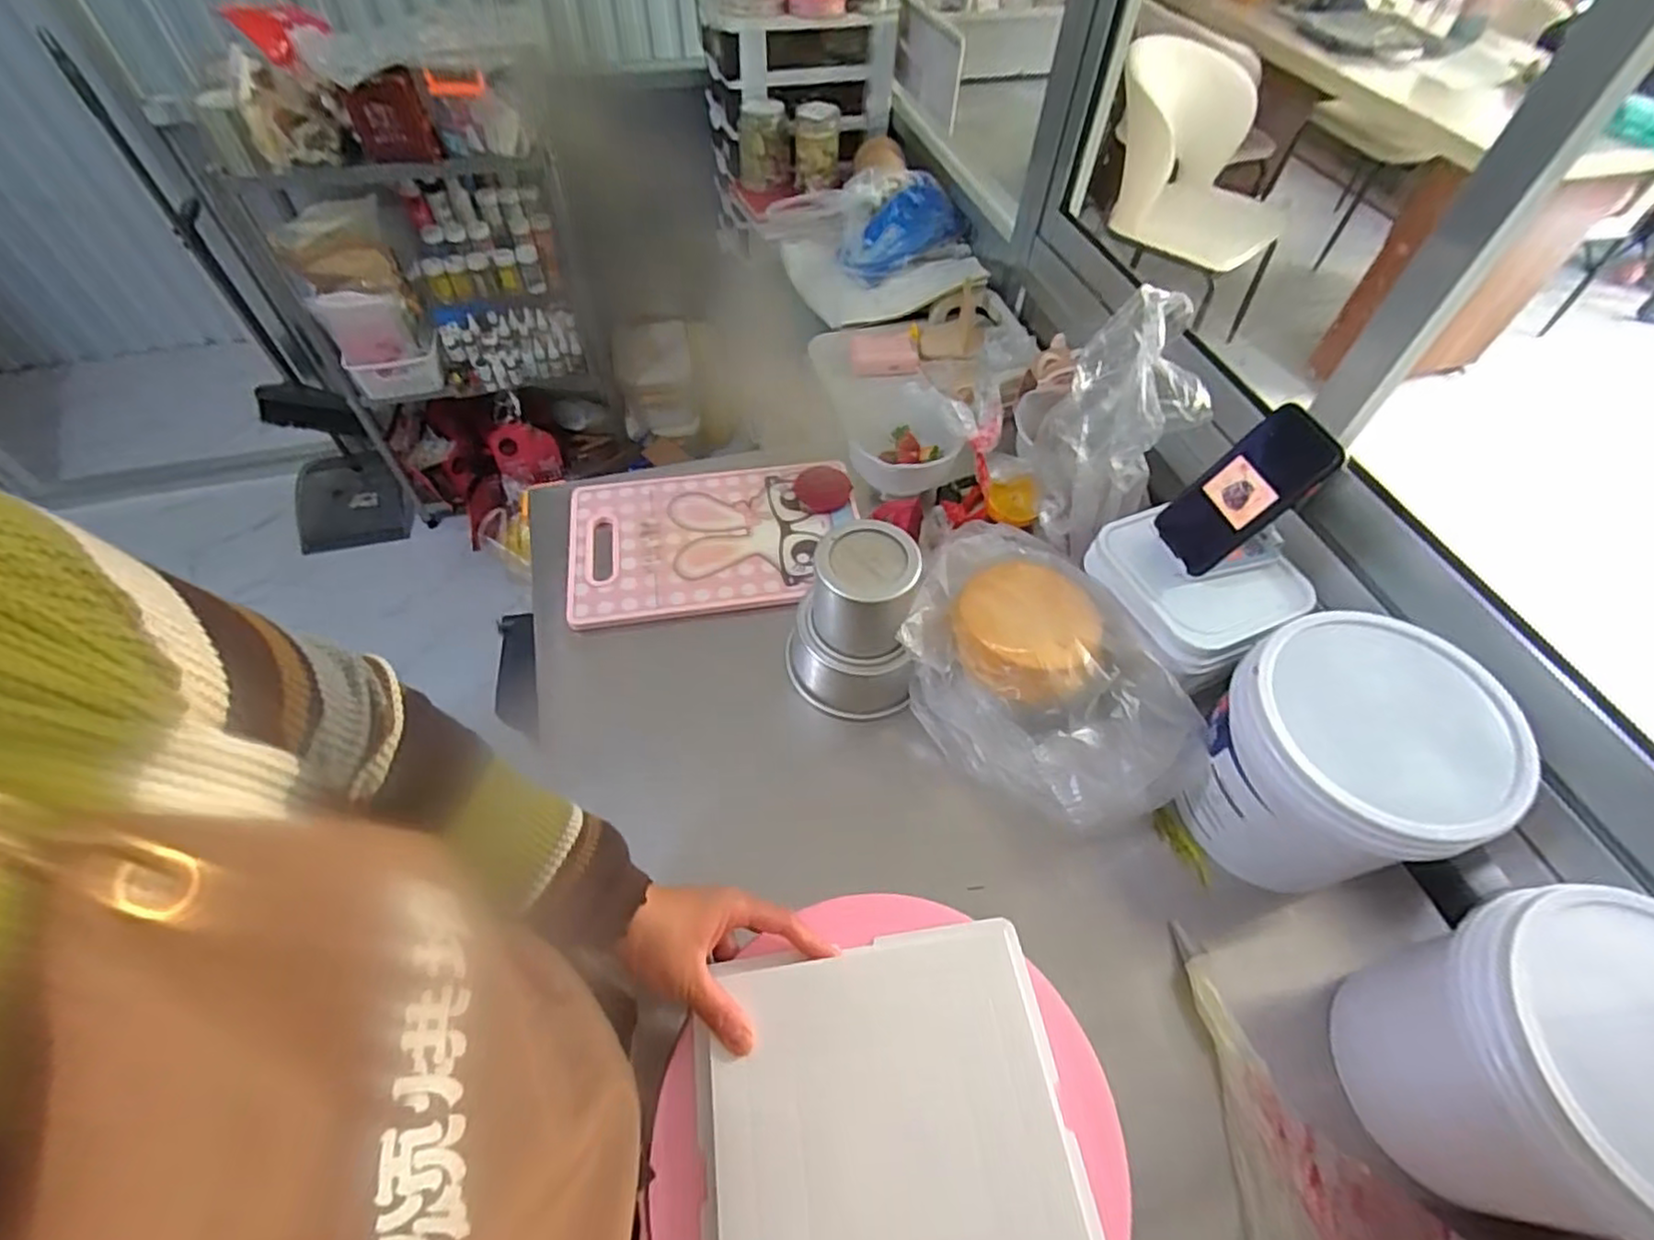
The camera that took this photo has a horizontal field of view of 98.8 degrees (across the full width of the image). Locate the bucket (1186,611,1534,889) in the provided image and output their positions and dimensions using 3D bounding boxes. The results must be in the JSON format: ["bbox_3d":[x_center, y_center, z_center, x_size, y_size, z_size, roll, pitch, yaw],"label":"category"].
[{"bbox_3d":[0.434,0.125,0.621,0.170,0.189,0.185,0,54,0],"label":"bucket"}]

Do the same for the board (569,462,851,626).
[{"bbox_3d":[-0.143,-0.103,0.883,0.342,0.020,0.222,-8,55,-6],"label":"board"}]

